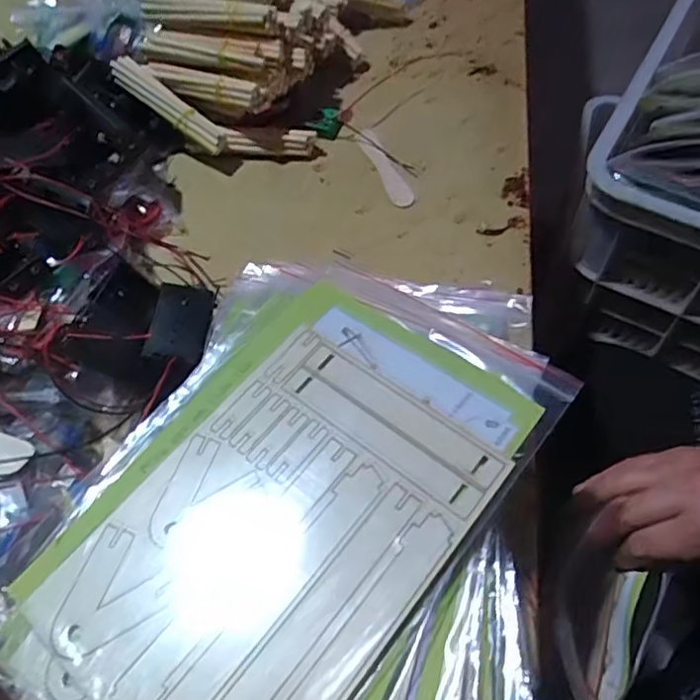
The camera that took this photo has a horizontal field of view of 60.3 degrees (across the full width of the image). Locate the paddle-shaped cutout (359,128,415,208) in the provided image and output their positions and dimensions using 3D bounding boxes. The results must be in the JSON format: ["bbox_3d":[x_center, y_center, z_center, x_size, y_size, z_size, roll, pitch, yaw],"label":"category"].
[{"bbox_3d":[0.026,-0.144,0.469,0.016,0.005,0.093,-19,59,-7],"label":"paddle-shaped cutout"}]

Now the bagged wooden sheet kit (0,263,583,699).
[{"bbox_3d":[-0.037,0.059,0.280,0.179,0.018,0.241,32,66,22],"label":"bagged wooden sheet kit"}]

